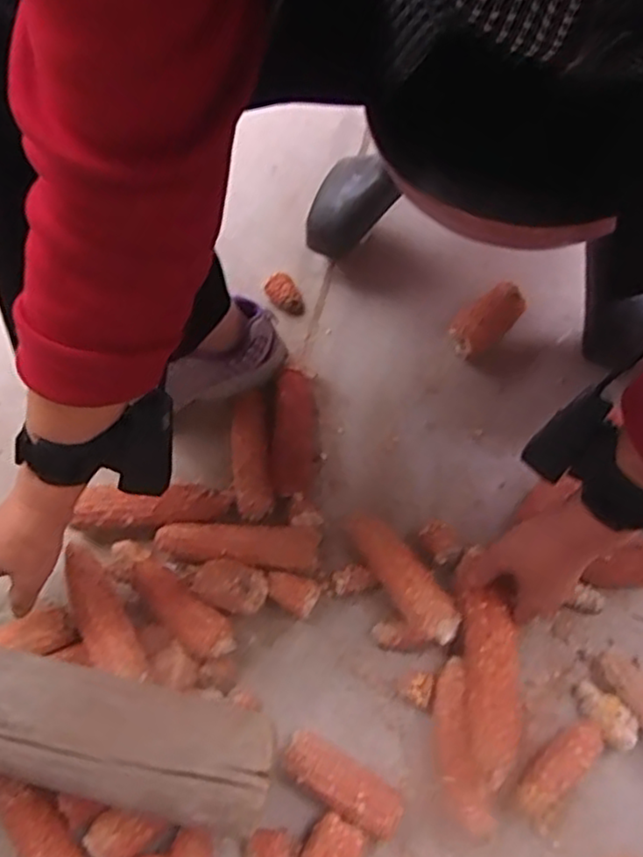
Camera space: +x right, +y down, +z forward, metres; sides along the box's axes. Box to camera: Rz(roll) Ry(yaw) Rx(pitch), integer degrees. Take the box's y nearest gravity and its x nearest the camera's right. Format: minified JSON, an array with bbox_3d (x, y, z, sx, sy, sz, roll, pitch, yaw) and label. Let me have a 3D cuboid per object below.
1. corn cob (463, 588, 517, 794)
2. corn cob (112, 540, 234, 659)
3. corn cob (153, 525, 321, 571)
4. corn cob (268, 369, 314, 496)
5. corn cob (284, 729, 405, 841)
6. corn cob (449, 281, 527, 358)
[{"bbox_3d":[0.127,0.192,0.511,0.035,0.026,0.135,5,58,3],"label":"corn cob"},{"bbox_3d":[-0.127,0.142,0.574,0.134,0.035,0.037,40,76,17],"label":"corn cob"},{"bbox_3d":[-0.072,0.106,0.593,0.138,0.033,0.036,0,66,1],"label":"corn cob"},{"bbox_3d":[-0.027,0.004,0.629,0.036,0.029,0.120,2,66,2],"label":"corn cob"},{"bbox_3d":[0.015,0.266,0.511,0.093,0.034,0.035,30,73,14],"label":"corn cob"},{"bbox_3d":[0.163,-0.105,0.665,0.082,0.040,0.043,-41,72,-13],"label":"corn cob"}]

